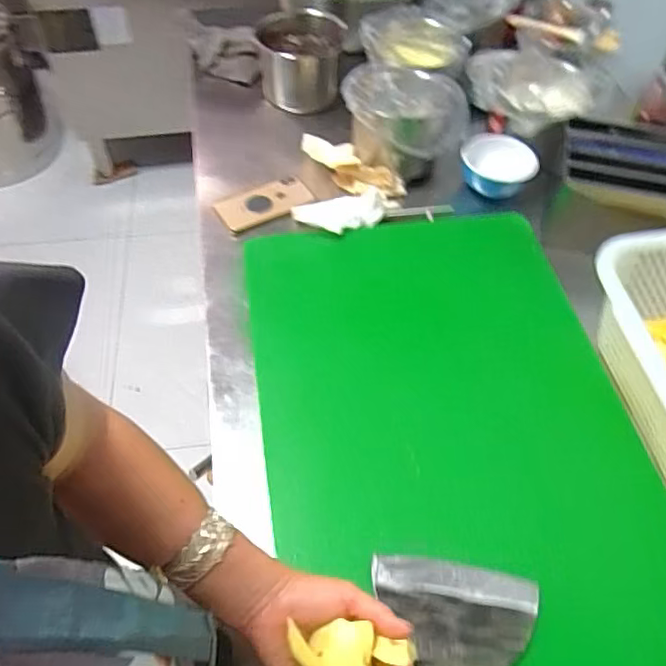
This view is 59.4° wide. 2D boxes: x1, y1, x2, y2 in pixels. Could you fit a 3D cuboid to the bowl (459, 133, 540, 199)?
[{"bbox_3d":[0.256,-0.257,0.906,0.111,0.044,0.105,23,57,15],"label":"bowl"}]

